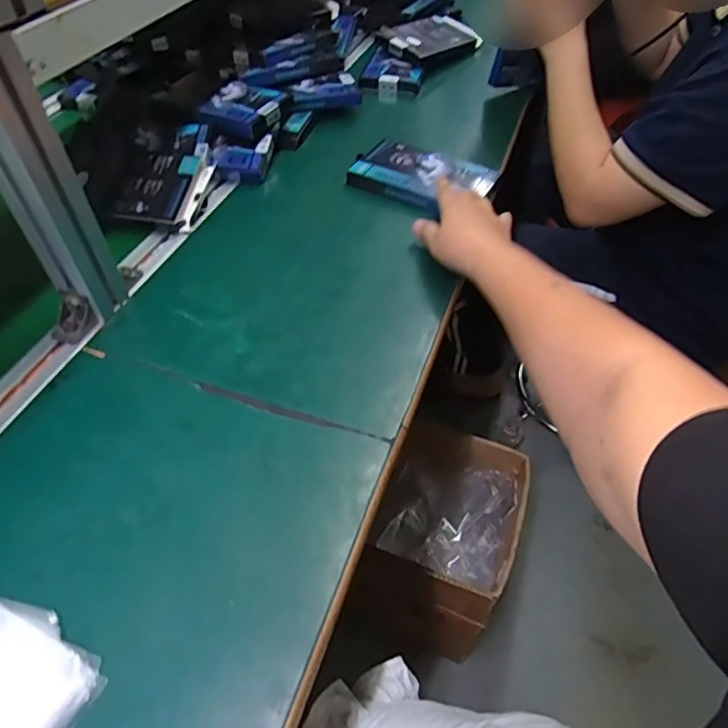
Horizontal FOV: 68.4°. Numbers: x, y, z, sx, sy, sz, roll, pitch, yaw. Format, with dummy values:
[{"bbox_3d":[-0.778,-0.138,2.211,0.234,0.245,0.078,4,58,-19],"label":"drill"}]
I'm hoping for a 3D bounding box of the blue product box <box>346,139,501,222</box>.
[{"bbox_3d":[0.067,-0.225,0.649,0.157,0.022,0.101,26,54,22],"label":"blue product box"}]

